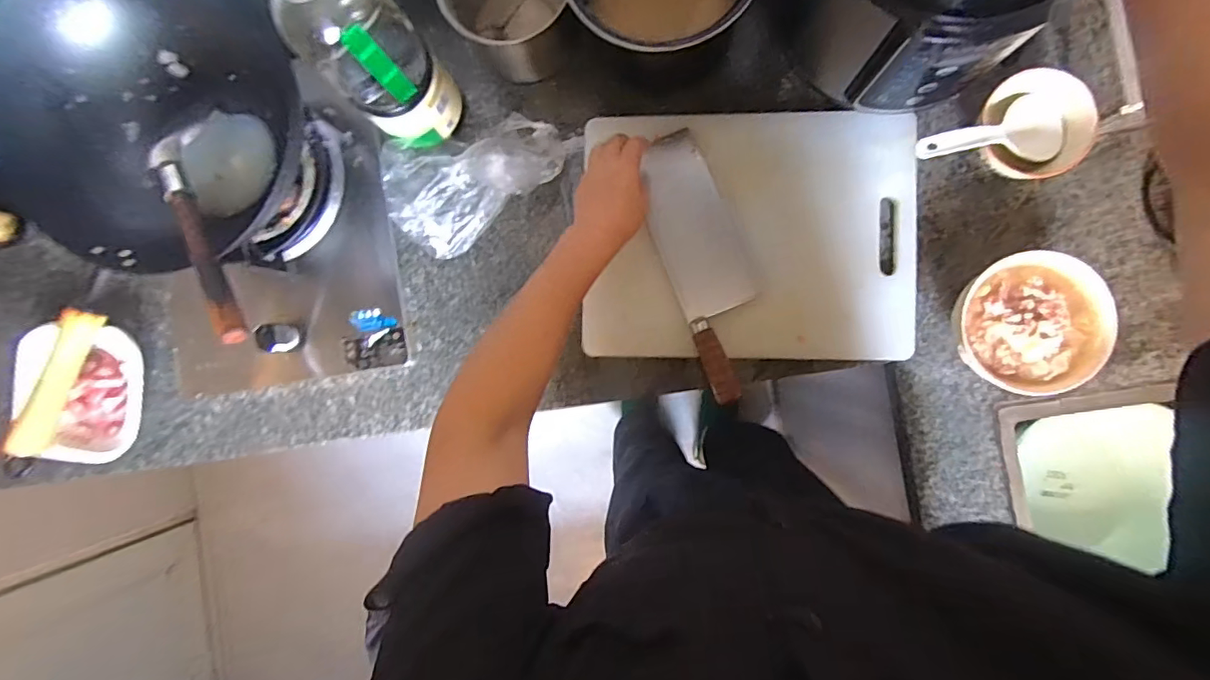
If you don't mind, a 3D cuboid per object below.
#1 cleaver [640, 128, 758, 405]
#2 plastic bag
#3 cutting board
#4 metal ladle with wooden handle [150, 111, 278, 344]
[{"bbox_3d":[0.122,-0.089,0.622,0.101,0.029,0.318,-13,89,5],"label":"cleaver"},{"bbox_3d":[-0.156,-0.197,0.623,0.243,0.106,0.145,-15,88,4],"label":"plastic bag"},{"bbox_3d":[0.175,-0.122,0.618,0.390,0.019,0.287,0,95,3],"label":"cutting board"},{"bbox_3d":[-0.429,-0.134,0.562,0.063,0.108,0.330,-24,58,4],"label":"metal ladle with wooden handle"}]

